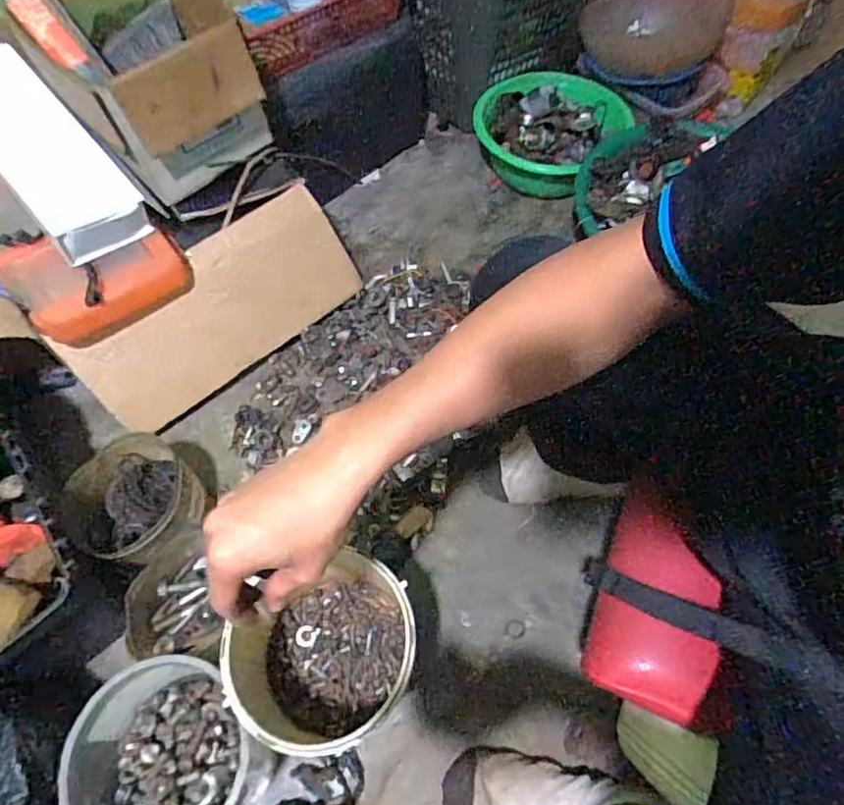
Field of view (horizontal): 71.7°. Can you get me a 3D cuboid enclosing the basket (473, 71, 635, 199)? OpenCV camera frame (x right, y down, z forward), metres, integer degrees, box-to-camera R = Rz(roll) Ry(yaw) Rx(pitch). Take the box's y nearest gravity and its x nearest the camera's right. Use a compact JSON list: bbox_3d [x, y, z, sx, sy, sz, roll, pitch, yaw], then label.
[{"bbox_3d":[0.235,-0.487,1.074,0.271,0.142,0.238,8,62,6],"label":"basket"}]

